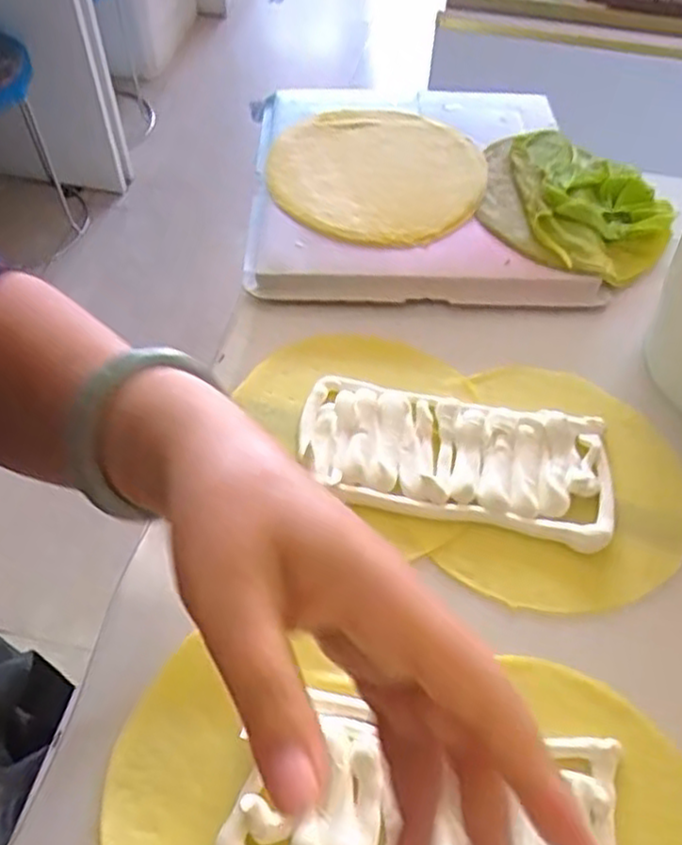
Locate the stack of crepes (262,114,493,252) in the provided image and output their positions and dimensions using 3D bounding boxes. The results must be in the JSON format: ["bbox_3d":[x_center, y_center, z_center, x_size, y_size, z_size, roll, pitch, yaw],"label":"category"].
[{"bbox_3d":[0.035,-0.231,0.699,0.198,0.014,0.193,-6,54,-2],"label":"stack of crepes"}]

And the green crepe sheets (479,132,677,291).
[{"bbox_3d":[0.220,-0.208,0.698,0.170,0.034,0.187,14,55,8],"label":"green crepe sheets"}]

